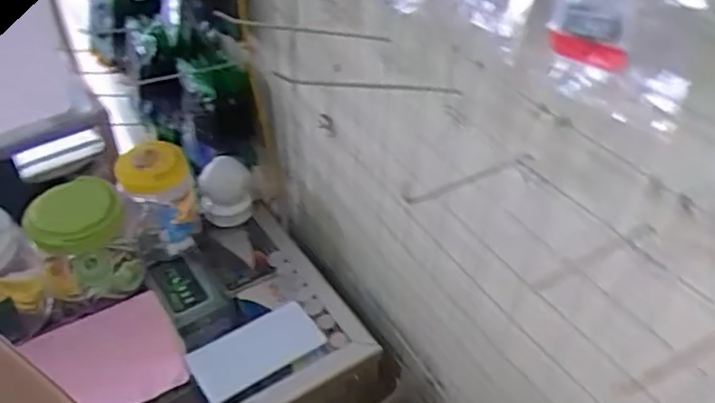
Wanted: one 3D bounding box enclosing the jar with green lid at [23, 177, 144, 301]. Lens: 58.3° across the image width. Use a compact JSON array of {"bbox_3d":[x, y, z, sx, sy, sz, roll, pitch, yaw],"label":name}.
[{"bbox_3d":[-0.357,0.052,0.842,0.116,0.144,0.115,1,41,-1],"label":"jar with green lid"}]

